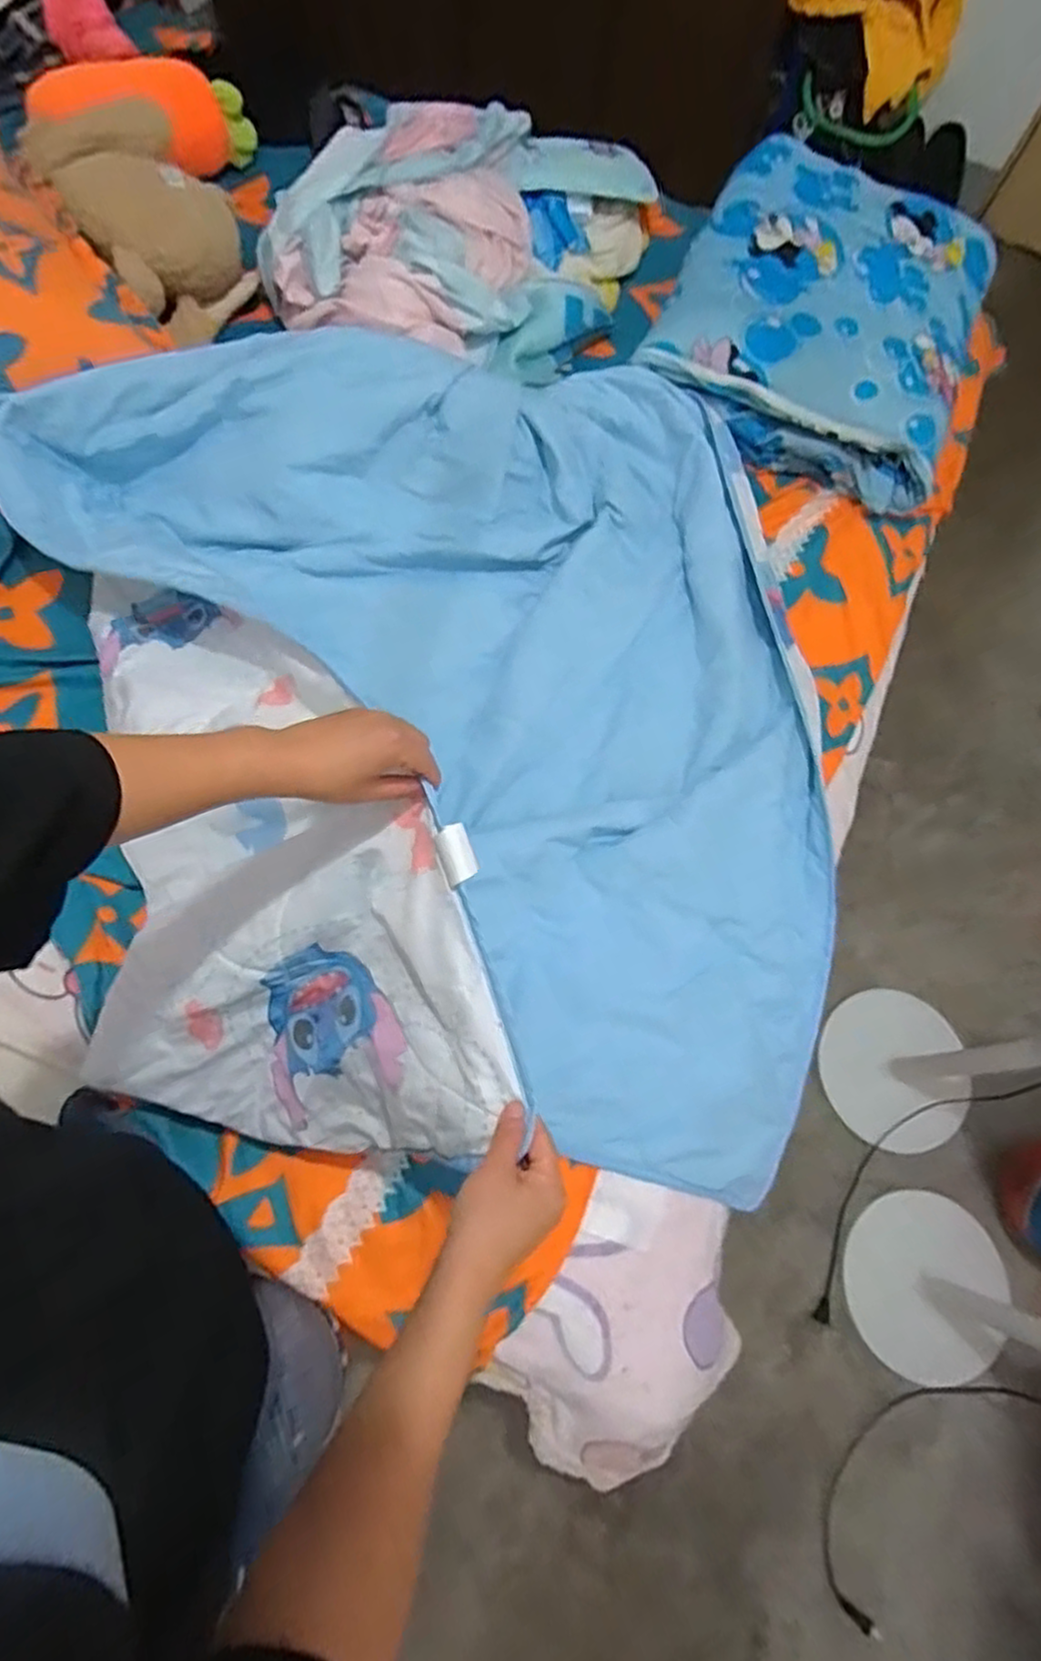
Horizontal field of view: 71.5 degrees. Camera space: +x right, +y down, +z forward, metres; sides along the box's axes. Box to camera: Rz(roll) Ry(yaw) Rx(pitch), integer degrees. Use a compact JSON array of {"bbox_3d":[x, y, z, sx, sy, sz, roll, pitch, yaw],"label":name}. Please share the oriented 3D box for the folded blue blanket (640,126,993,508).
[{"bbox_3d":[0.473,-0.805,1.116,0.472,0.118,0.508,24,71,6],"label":"folded blue blanket"}]

